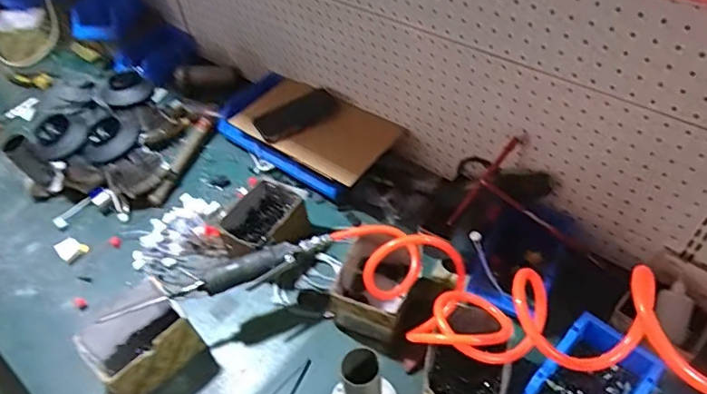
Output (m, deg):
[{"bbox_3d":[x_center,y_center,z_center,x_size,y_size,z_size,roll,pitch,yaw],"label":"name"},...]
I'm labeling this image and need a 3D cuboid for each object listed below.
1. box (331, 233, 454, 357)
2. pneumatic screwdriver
[{"bbox_3d":[0.047,0.140,0.793,0.129,0.118,0.138,17,52,20],"label":"box"},{"bbox_3d":[-0.206,0.129,0.784,0.366,0.041,0.055,-19,49,-11],"label":"pneumatic screwdriver"}]

